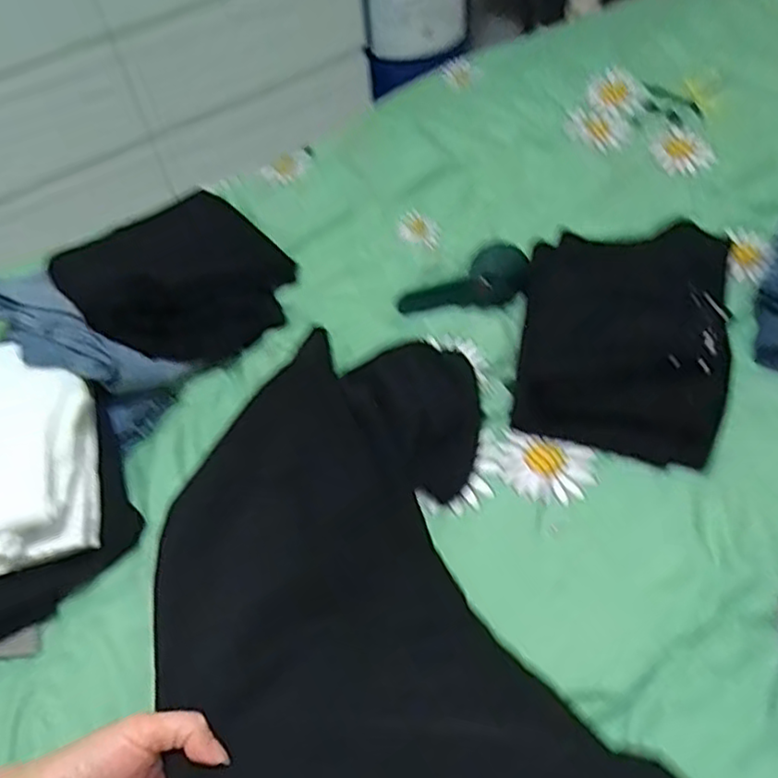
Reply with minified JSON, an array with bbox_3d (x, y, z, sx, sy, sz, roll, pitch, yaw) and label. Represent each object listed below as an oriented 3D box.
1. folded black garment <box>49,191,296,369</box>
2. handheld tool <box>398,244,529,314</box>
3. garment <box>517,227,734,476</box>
[{"bbox_3d":[-0.256,-0.144,0.803,0.253,0.096,0.237,37,65,26],"label":"folded black garment"},{"bbox_3d":[0.089,-0.124,0.809,0.160,0.032,0.075,-19,55,6],"label":"handheld tool"},{"bbox_3d":[0.247,-0.076,0.696,0.205,0.110,0.259,8,56,9],"label":"garment"}]

